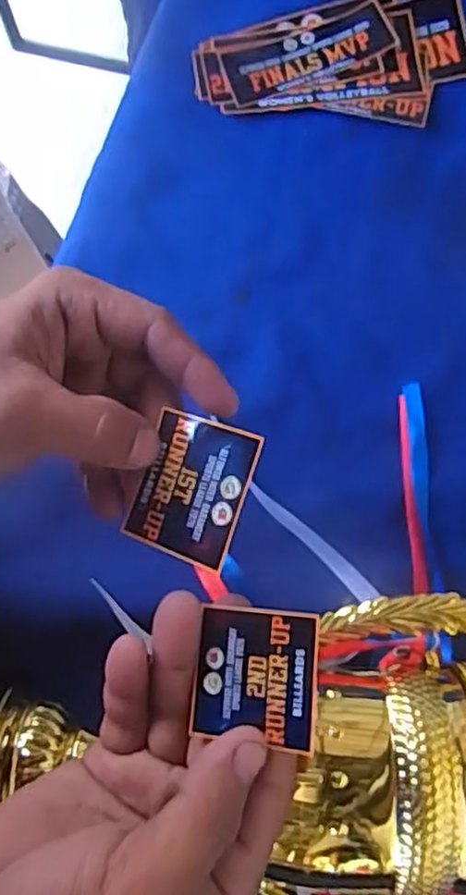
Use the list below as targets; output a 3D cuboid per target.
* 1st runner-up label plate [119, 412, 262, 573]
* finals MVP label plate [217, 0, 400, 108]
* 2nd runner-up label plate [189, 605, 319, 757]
[{"bbox_3d":[-0.015,0.015,0.258,0.044,0.004,0.051,17,90,28],"label":"1st runner-up label plate"},{"bbox_3d":[0.053,-0.277,0.491,0.123,0.007,0.046,-20,80,-3],"label":"finals MVP label plate"},{"bbox_3d":[0.008,0.080,0.246,0.043,0.004,0.045,1,80,23],"label":"2nd runner-up label plate"}]

